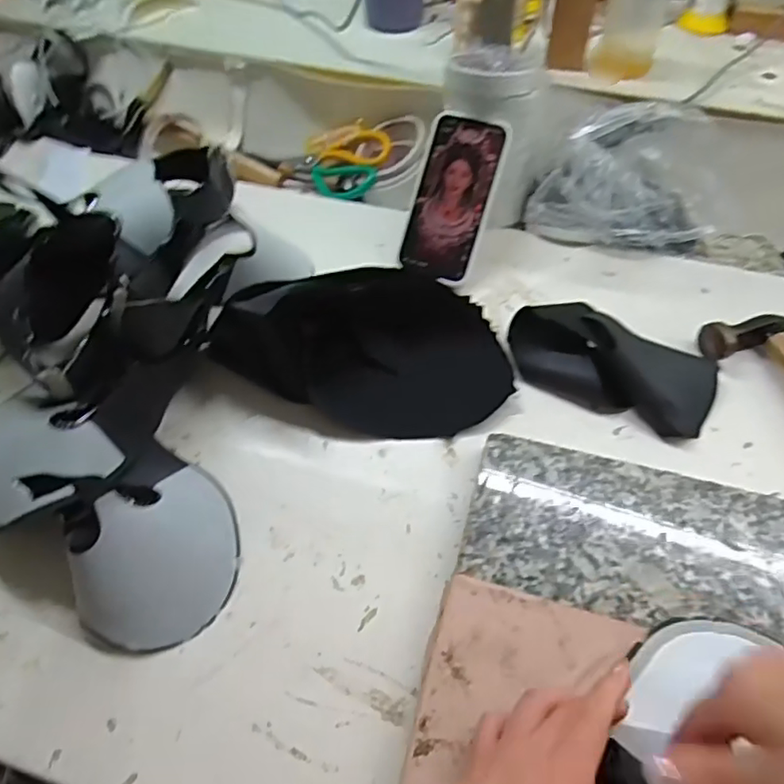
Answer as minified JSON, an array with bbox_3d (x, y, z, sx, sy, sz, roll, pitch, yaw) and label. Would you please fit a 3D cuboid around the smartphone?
[{"bbox_3d":[0.061,-0.198,0.629,0.080,0.015,0.162,16,97,13],"label":"smartphone"}]

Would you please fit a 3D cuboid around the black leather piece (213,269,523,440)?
[{"bbox_3d":[-0.022,-0.033,0.521,0.250,0.094,0.132,-10,53,-7],"label":"black leather piece"}]

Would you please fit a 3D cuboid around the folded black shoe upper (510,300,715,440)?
[{"bbox_3d":[0.196,-0.029,0.551,0.184,0.040,0.088,23,57,17],"label":"folded black shoe upper"}]

